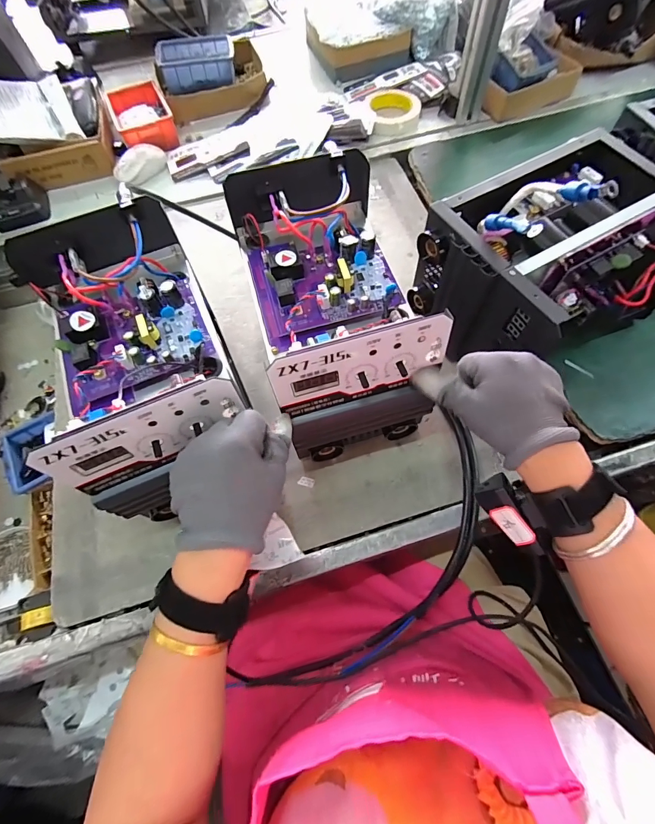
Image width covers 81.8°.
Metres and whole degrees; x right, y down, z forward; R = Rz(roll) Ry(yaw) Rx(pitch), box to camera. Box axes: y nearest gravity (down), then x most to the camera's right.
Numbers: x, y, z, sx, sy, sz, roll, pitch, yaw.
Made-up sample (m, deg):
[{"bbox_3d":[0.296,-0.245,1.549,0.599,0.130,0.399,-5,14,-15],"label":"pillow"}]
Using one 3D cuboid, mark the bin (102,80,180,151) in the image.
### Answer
[{"bbox_3d":[-0.343,-0.547,0.706,0.102,0.043,0.166,-26,67,-8],"label":"bin"}]

